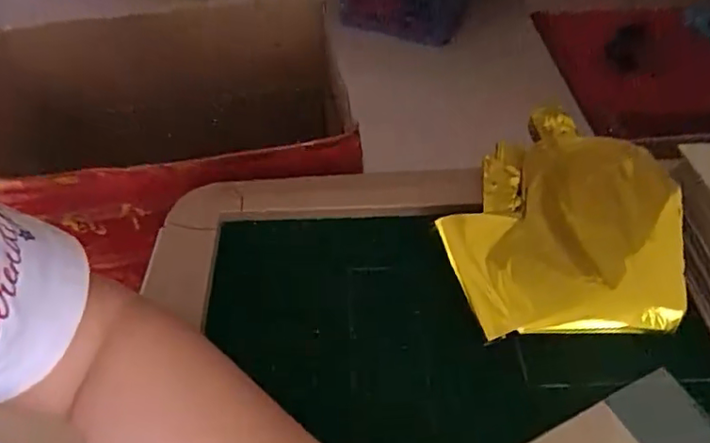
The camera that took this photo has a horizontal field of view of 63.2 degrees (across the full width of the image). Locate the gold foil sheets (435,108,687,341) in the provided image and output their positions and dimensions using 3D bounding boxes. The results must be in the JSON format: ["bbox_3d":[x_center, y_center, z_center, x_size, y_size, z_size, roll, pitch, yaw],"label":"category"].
[{"bbox_3d":[0.153,-0.004,0.442,0.175,0.042,0.196,2,46,2],"label":"gold foil sheets"}]

